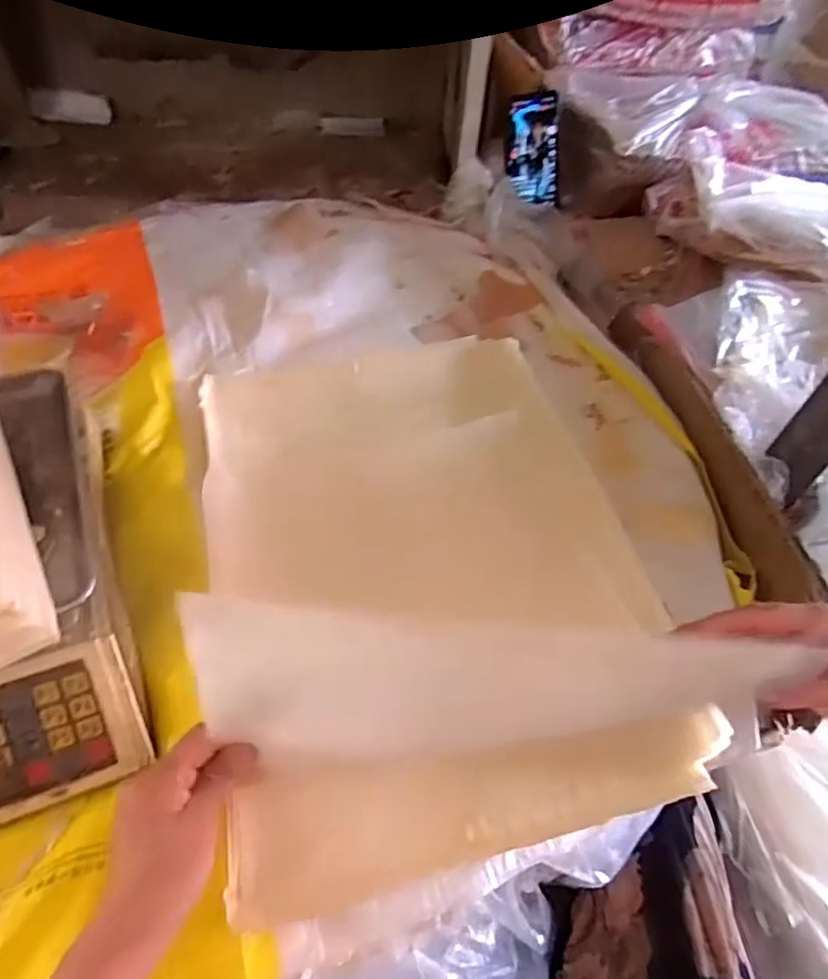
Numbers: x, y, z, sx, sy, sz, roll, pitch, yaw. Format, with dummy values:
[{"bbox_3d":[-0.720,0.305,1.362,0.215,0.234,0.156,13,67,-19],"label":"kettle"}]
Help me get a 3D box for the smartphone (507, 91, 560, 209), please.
[{"bbox_3d":[0.166,-0.468,0.819,0.070,0.139,0.011,-9,31,7],"label":"smartphone"}]

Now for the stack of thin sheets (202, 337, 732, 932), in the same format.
[{"bbox_3d":[0.006,0.040,0.512,0.350,0.033,0.480,-10,54,-11],"label":"stack of thin sheets"}]

